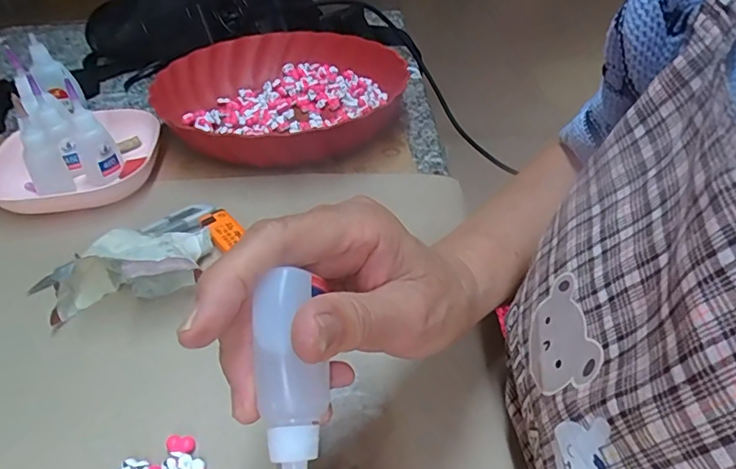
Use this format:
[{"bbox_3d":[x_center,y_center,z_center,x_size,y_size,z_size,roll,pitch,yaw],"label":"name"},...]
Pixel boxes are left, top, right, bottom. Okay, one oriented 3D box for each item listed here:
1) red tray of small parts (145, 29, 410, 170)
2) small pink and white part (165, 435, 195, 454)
[{"bbox_3d":[-0.080,-0.134,0.514,0.234,0.056,0.242,-16,44,-15],"label":"red tray of small parts"},{"bbox_3d":[-0.099,0.110,0.274,0.015,0.004,0.009,6,42,9],"label":"small pink and white part"}]

